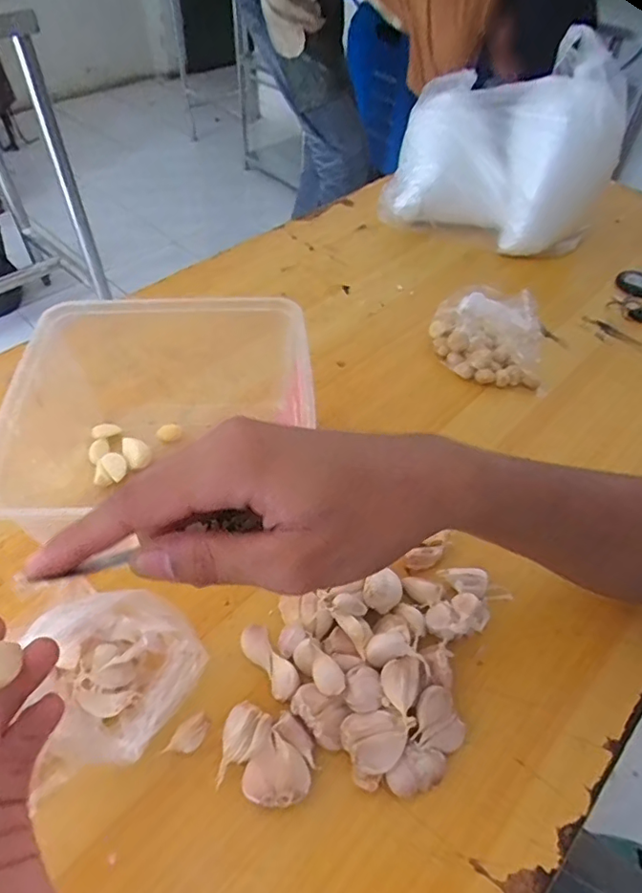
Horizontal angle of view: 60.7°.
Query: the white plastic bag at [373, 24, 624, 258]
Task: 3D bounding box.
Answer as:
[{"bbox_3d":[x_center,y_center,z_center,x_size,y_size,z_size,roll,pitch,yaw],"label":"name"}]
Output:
[{"bbox_3d":[0.213,-0.358,0.644,0.250,0.199,0.157,28,55,18],"label":"white plastic bag"}]

